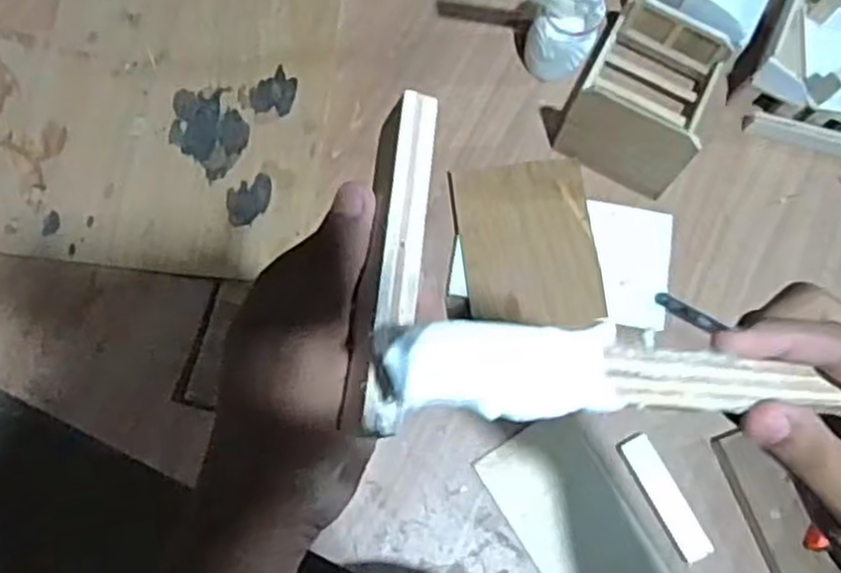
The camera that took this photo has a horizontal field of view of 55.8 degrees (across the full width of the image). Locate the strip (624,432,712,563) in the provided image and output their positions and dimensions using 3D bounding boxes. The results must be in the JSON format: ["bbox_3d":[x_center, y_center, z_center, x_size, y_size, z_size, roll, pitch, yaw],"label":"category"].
[{"bbox_3d":[0.228,0.194,0.731,0.028,0.008,0.119,-26,79,-12],"label":"strip"}]

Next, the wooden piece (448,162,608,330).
[{"bbox_3d":[0.106,-0.042,0.779,0.130,0.010,0.165,-5,75,-7],"label":"wooden piece"}]

